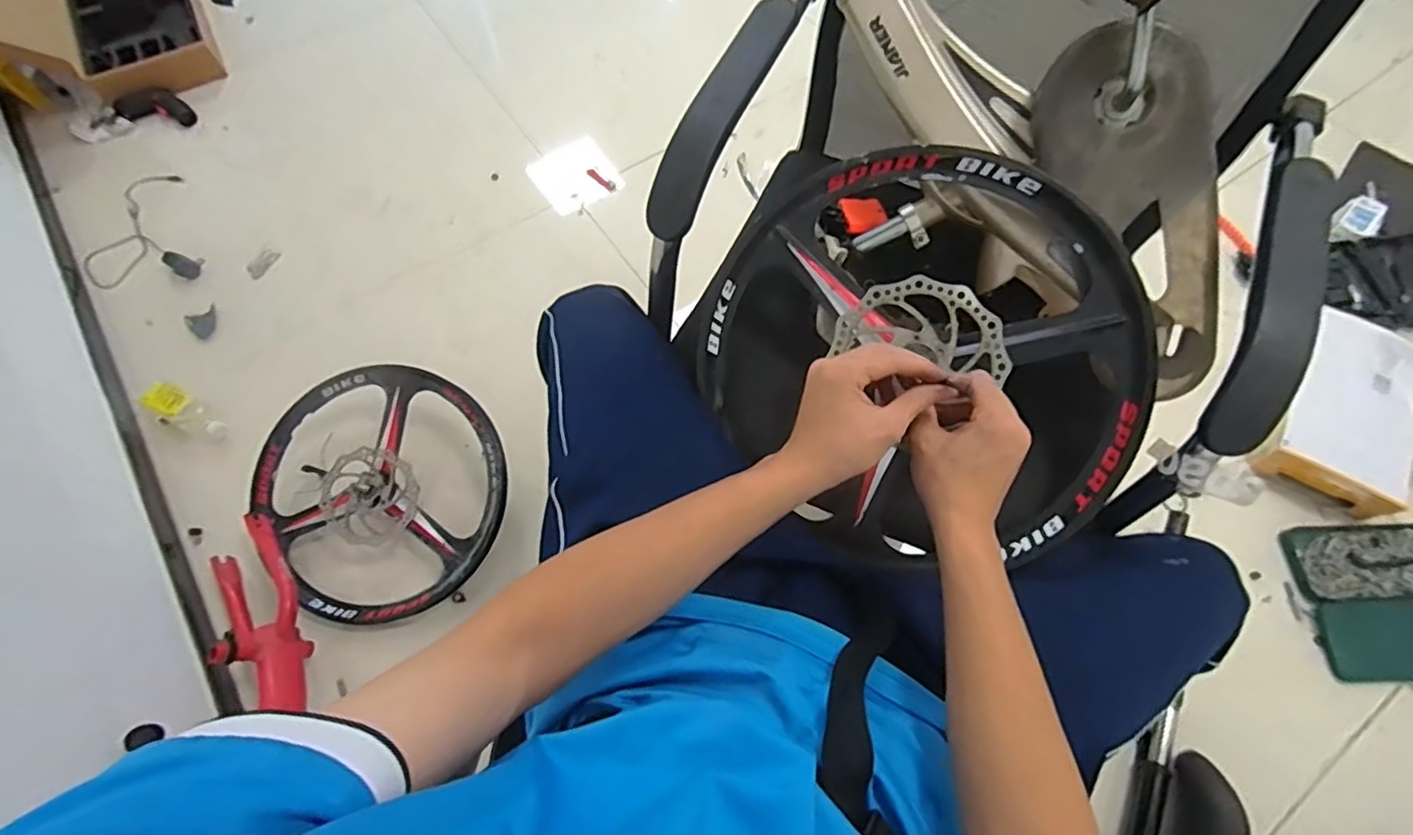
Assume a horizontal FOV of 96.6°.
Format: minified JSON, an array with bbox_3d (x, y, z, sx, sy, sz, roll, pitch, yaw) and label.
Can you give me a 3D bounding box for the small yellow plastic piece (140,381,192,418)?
[{"bbox_3d":[-0.928,-0.030,1.082,0.047,0.043,0.050,25,68,9],"label":"small yellow plastic piece"}]

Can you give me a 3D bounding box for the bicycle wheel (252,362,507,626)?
[{"bbox_3d":[-0.531,0.113,1.026,0.390,0.057,0.424,0,84,0],"label":"bicycle wheel"}]

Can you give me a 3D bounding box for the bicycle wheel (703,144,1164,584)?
[{"bbox_3d":[0.203,-0.055,0.588,0.375,0.064,0.399,0,92,13],"label":"bicycle wheel"}]

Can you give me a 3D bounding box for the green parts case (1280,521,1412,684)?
[{"bbox_3d":[1.118,0.298,1.035,0.257,0.041,0.245,-1,68,-1],"label":"green parts case"}]

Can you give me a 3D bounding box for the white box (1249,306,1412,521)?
[{"bbox_3d":[1.136,-0.025,1.110,0.218,0.090,0.379,35,70,13],"label":"white box"}]

